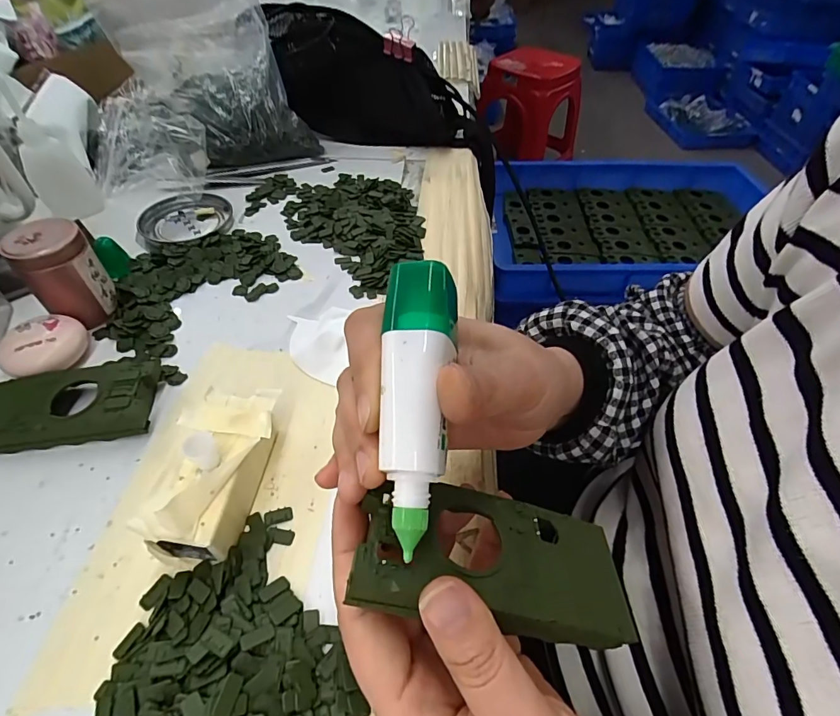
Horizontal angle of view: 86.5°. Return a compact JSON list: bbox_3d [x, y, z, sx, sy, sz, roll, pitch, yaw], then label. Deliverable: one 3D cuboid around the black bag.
[{"bbox_3d":[-0.039,-0.293,0.520,0.267,0.178,0.099,6,50,4],"label":"black bag"}]

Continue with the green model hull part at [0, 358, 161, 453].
[{"bbox_3d":[-0.211,0.028,0.266,0.104,0.021,0.048,-8,50,-7],"label":"green model hull part"}]

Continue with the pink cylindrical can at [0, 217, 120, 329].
[{"bbox_3d":[-0.243,-0.056,0.306,0.036,0.064,0.043,36,58,26],"label":"pink cylindrical can"}]

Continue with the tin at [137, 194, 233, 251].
[{"bbox_3d":[-0.213,-0.123,0.408,0.076,0.015,0.071,0,49,0],"label":"tin"}]

